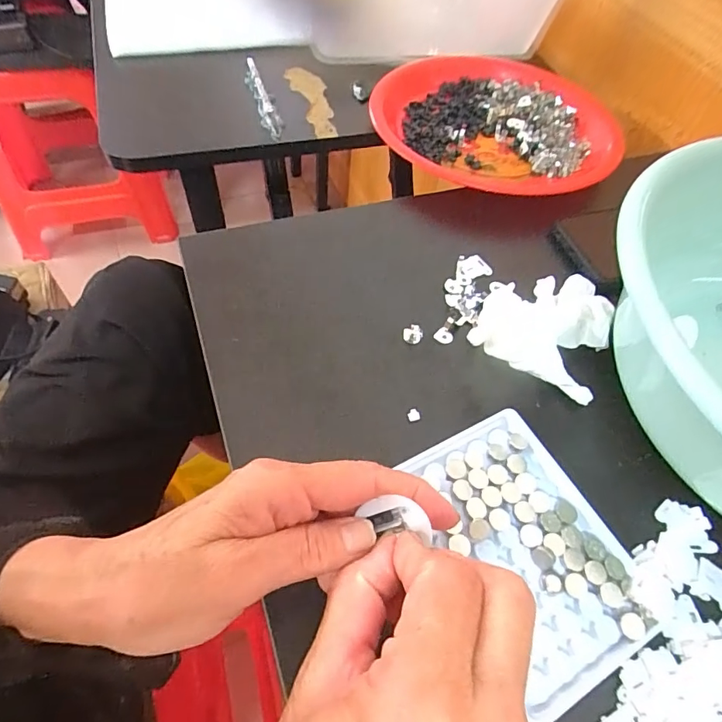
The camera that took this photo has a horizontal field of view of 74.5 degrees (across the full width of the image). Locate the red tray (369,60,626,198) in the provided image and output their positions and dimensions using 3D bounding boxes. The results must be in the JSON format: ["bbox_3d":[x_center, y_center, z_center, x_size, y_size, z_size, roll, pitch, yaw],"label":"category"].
[{"bbox_3d":[0.127,-0.236,0.459,0.227,0.026,0.187,9,56,1],"label":"red tray"}]

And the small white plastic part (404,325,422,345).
[{"bbox_3d":[0.035,-0.018,0.323,0.013,0.009,0.010,8,56,1],"label":"small white plastic part"}]

